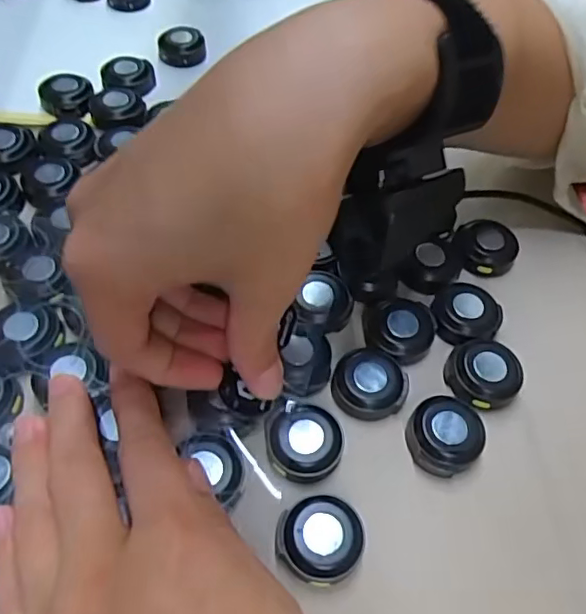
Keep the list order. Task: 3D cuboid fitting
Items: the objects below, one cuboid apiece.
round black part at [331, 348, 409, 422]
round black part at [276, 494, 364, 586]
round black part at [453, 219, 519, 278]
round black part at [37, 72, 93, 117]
[{"bbox_3d":[0.032,0.032,0.236,0.030,0.010,0.028,1,58,-2],"label":"round black part"},{"bbox_3d":[0.009,0.083,0.203,0.029,0.013,0.029,1,58,-2],"label":"round black part"},{"bbox_3d":[0.094,-0.030,0.279,0.028,0.010,0.030,1,58,-2],"label":"round black part"},{"bbox_3d":[-0.129,-0.121,0.324,0.028,0.009,0.028,1,58,-2],"label":"round black part"}]

